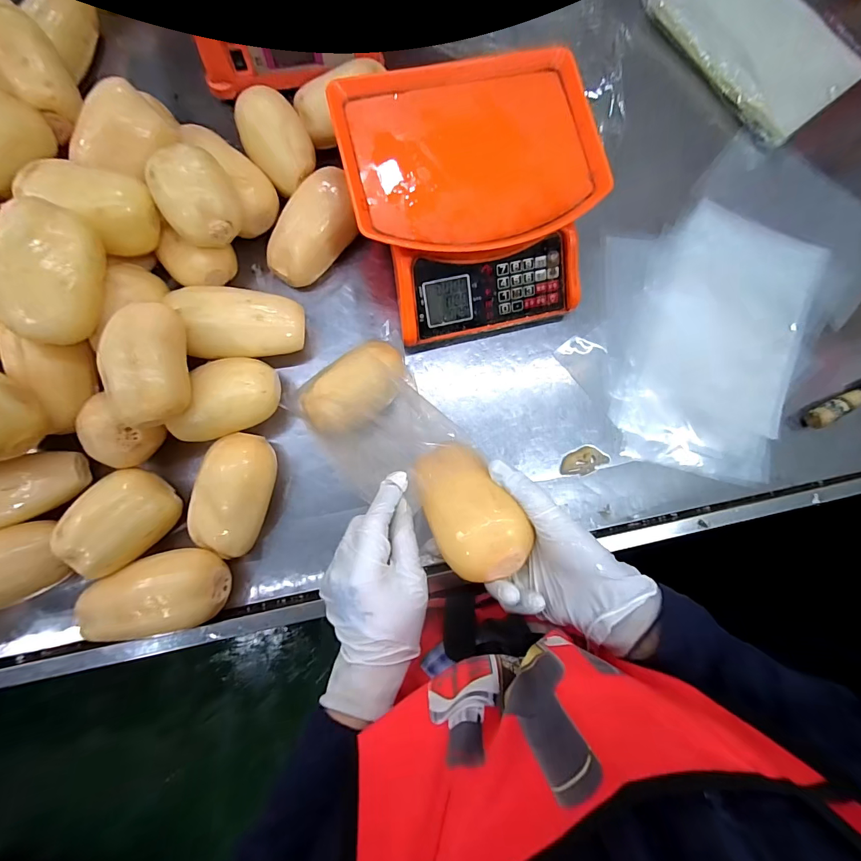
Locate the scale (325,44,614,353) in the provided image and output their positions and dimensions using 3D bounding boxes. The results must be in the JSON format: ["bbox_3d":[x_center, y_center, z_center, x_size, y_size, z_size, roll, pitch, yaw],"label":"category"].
[{"bbox_3d":[0.052,-0.275,0.492,0.286,0.121,0.286,-14,85,-5],"label":"scale"}]

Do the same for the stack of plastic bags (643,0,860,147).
[{"bbox_3d":[0.475,-0.581,0.580,0.177,0.031,0.293,-40,88,-8],"label":"stack of plastic bags"}]

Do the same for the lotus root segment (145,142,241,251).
[{"bbox_3d":[-0.259,-0.257,0.450,0.082,0.077,0.090,-41,88,-8],"label":"lotus root segment"}]

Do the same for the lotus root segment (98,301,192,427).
[{"bbox_3d":[-0.290,-0.069,0.403,0.060,0.051,0.130,-10,84,-6],"label":"lotus root segment"}]

